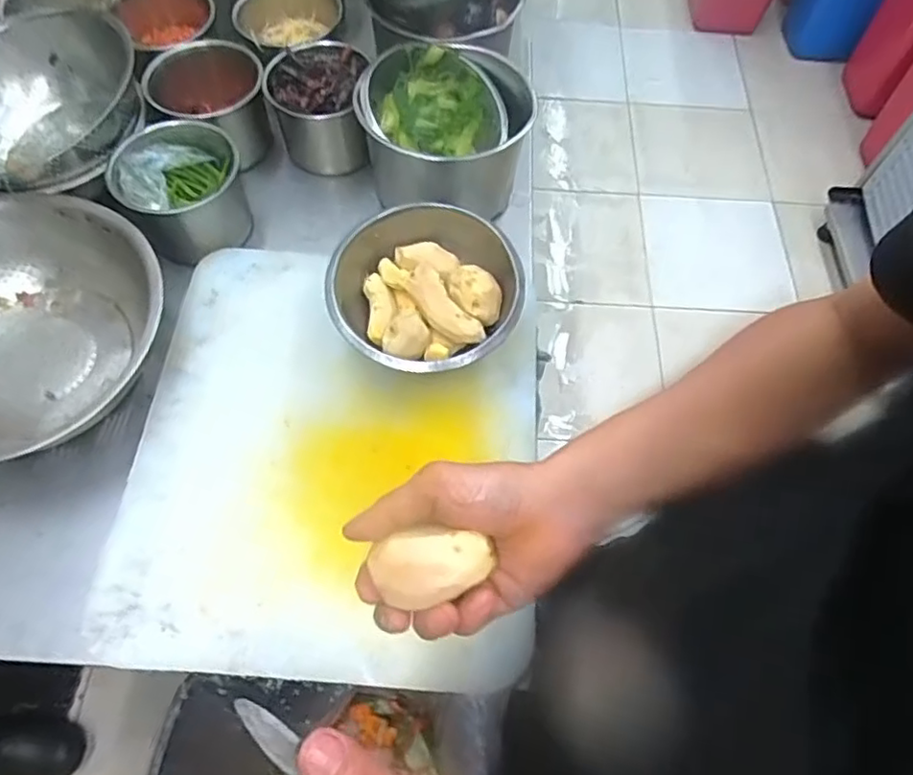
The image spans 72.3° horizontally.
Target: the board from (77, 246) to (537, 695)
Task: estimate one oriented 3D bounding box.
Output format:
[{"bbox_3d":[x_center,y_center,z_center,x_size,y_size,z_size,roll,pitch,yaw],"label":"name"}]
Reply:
[{"bbox_3d":[-0.104,0.047,0.549,0.342,0.017,0.378,4,62,0],"label":"board"}]

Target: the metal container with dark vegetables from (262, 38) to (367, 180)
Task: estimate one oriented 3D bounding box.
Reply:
[{"bbox_3d":[-0.151,-0.312,0.701,0.103,0.095,0.117,1,62,-2],"label":"metal container with dark vegetables"}]

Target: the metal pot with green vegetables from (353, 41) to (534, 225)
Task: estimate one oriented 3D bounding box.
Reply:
[{"bbox_3d":[-0.013,-0.260,0.660,0.165,0.125,0.147,-13,64,-9],"label":"metal pot with green vegetables"}]

